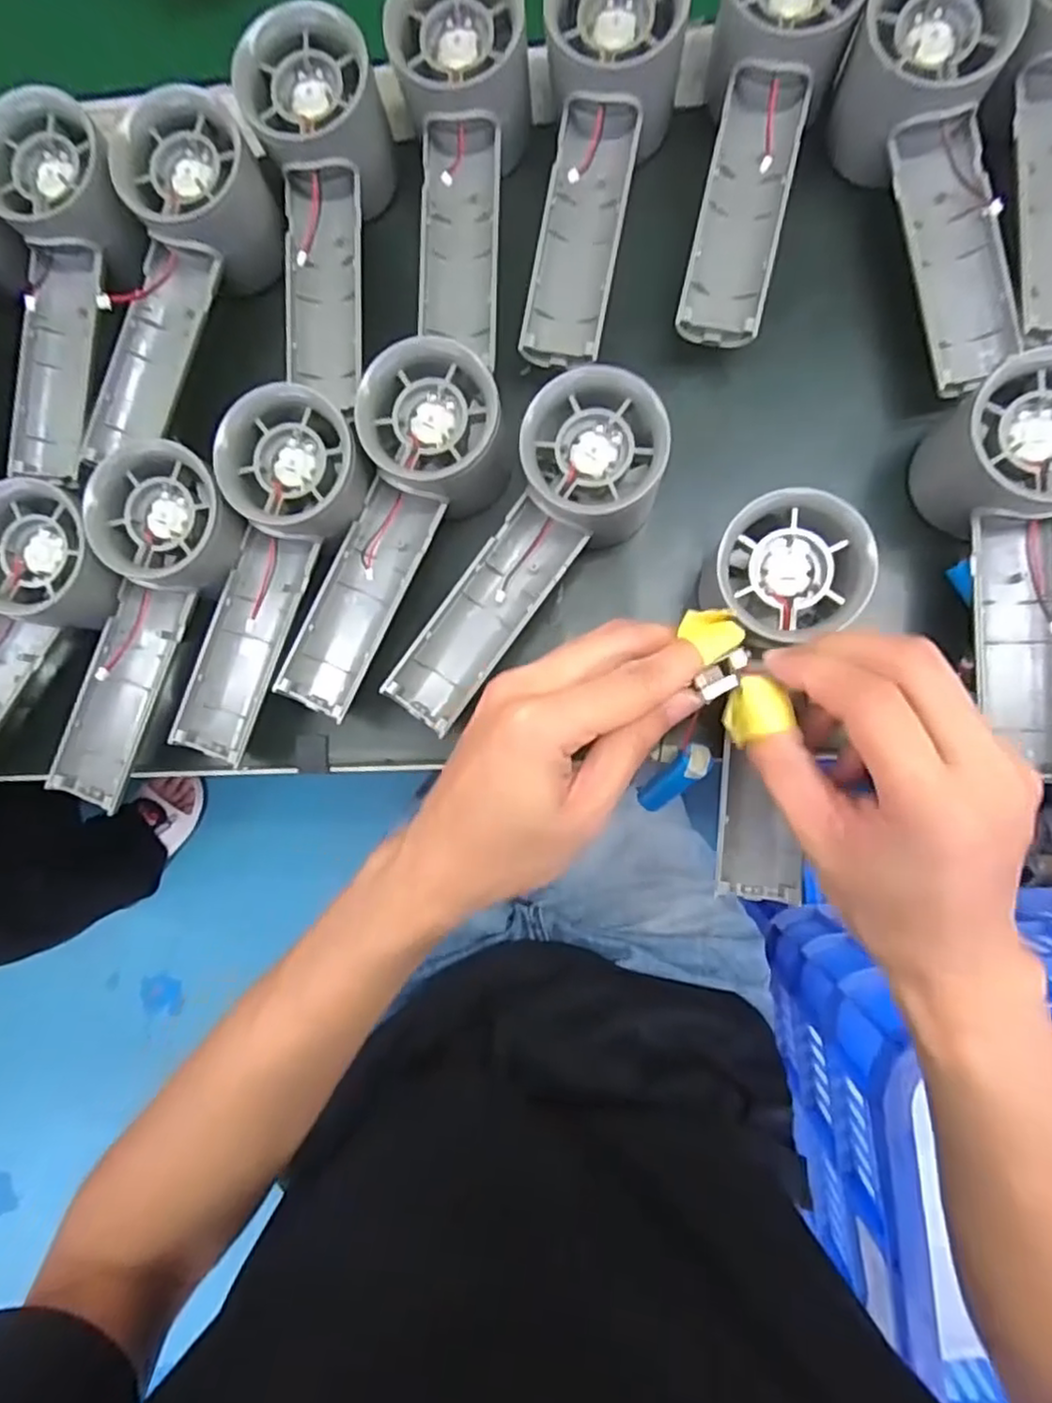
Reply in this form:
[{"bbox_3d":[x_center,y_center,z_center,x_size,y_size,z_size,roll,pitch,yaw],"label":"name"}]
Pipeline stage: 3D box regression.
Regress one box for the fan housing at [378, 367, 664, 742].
[{"bbox_3d":[0.001,-0.060,0.299,0.059,0.052,0.162,38,104,6],"label":"fan housing"}]

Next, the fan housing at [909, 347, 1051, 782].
[{"bbox_3d":[0.199,-0.049,0.266,0.062,0.046,0.156,-10,87,5],"label":"fan housing"}]

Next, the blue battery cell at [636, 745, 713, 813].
[{"bbox_3d":[0.065,0.035,0.305,0.013,0.052,0.013,6,62,-12],"label":"blue battery cell"}]

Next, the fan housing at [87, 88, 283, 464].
[{"bbox_3d":[-0.158,-0.178,0.302,0.058,0.042,0.150,20,90,6],"label":"fan housing"}]

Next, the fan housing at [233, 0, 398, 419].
[{"bbox_3d":[-0.091,-0.211,0.307,0.053,0.047,0.150,2,102,5],"label":"fan housing"}]

